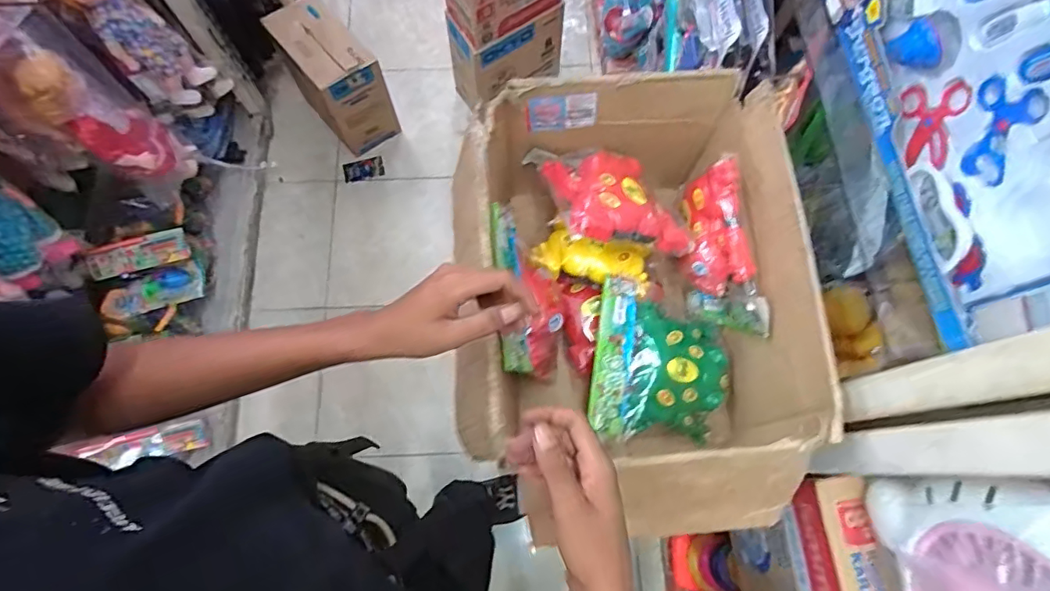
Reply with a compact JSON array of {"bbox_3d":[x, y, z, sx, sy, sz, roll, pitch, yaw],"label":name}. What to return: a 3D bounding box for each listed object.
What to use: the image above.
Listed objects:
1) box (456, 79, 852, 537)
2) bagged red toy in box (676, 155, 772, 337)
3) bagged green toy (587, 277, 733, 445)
[{"bbox_3d":[0.118,0.009,0.631,0.337,0.219,0.480,2,72,0],"label":"box"},{"bbox_3d":[0.227,-0.051,0.636,0.059,0.090,0.197,-11,89,-4],"label":"bagged red toy in box"},{"bbox_3d":[0.165,0.089,0.662,0.182,0.060,0.185,12,79,-11],"label":"bagged green toy"}]

